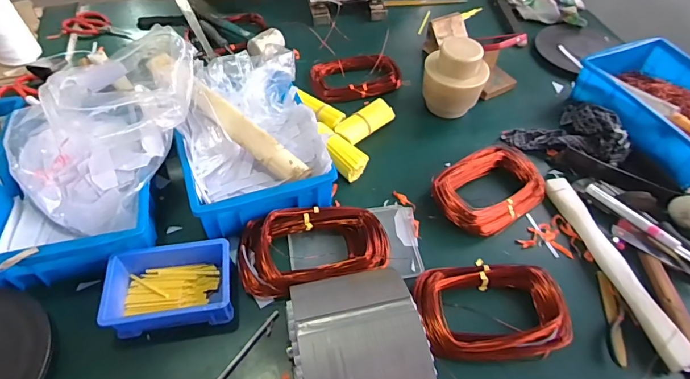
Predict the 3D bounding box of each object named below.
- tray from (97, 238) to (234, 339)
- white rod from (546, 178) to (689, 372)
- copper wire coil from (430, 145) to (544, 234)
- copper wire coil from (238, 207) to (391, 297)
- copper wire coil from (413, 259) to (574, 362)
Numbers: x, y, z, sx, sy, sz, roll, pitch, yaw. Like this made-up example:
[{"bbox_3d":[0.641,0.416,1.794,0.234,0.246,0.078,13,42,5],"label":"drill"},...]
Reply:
[{"bbox_3d":[-0.217,0.121,0.533,0.146,0.057,0.109,-7,53,-8],"label":"tray"},{"bbox_3d":[0.375,0.100,0.592,0.027,0.029,0.295,-9,53,-10],"label":"white rod"},{"bbox_3d":[0.230,-0.004,0.663,0.179,0.046,0.123,-28,58,-22],"label":"copper wire coil"},{"bbox_3d":[-0.044,0.079,0.581,0.205,0.048,0.118,-14,54,-13],"label":"copper wire coil"},{"bbox_3d":[0.188,0.152,0.543,0.190,0.039,0.129,-5,53,-7],"label":"copper wire coil"}]

